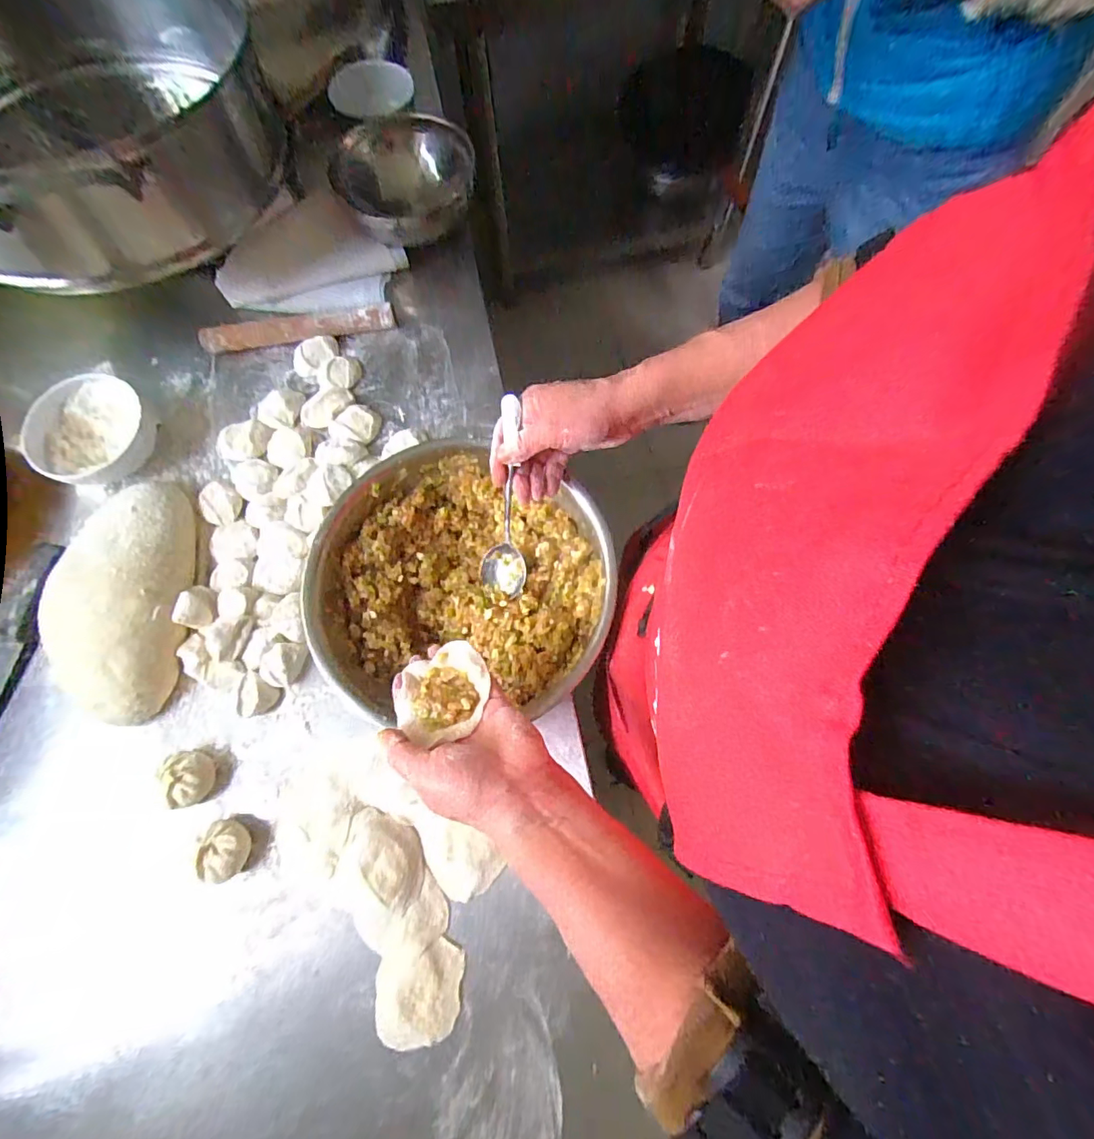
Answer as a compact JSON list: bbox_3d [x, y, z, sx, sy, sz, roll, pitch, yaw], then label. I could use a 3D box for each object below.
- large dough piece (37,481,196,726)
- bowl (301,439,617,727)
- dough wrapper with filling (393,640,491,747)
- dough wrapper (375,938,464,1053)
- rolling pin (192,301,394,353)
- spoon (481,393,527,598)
[{"bbox_3d":[-0.403,0.024,0.487,0.103,0.064,0.240,1,74,2],"label":"large dough piece"},{"bbox_3d":[-0.073,0.007,0.464,0.250,0.076,0.233,-4,74,1],"label":"bowl"},{"bbox_3d":[-0.075,0.087,0.360,0.068,0.016,0.058,-29,75,-6],"label":"dough wrapper with filling"},{"bbox_3d":[-0.106,0.347,0.415,0.070,0.008,0.072,-1,74,2],"label":"dough wrapper"},{"bbox_3d":[-0.293,-0.283,0.590,0.226,0.024,0.021,-9,73,-2],"label":"rolling pin"},{"bbox_3d":[-0.037,-0.056,0.424,0.041,0.023,0.170,4,118,3],"label":"spoon"}]

